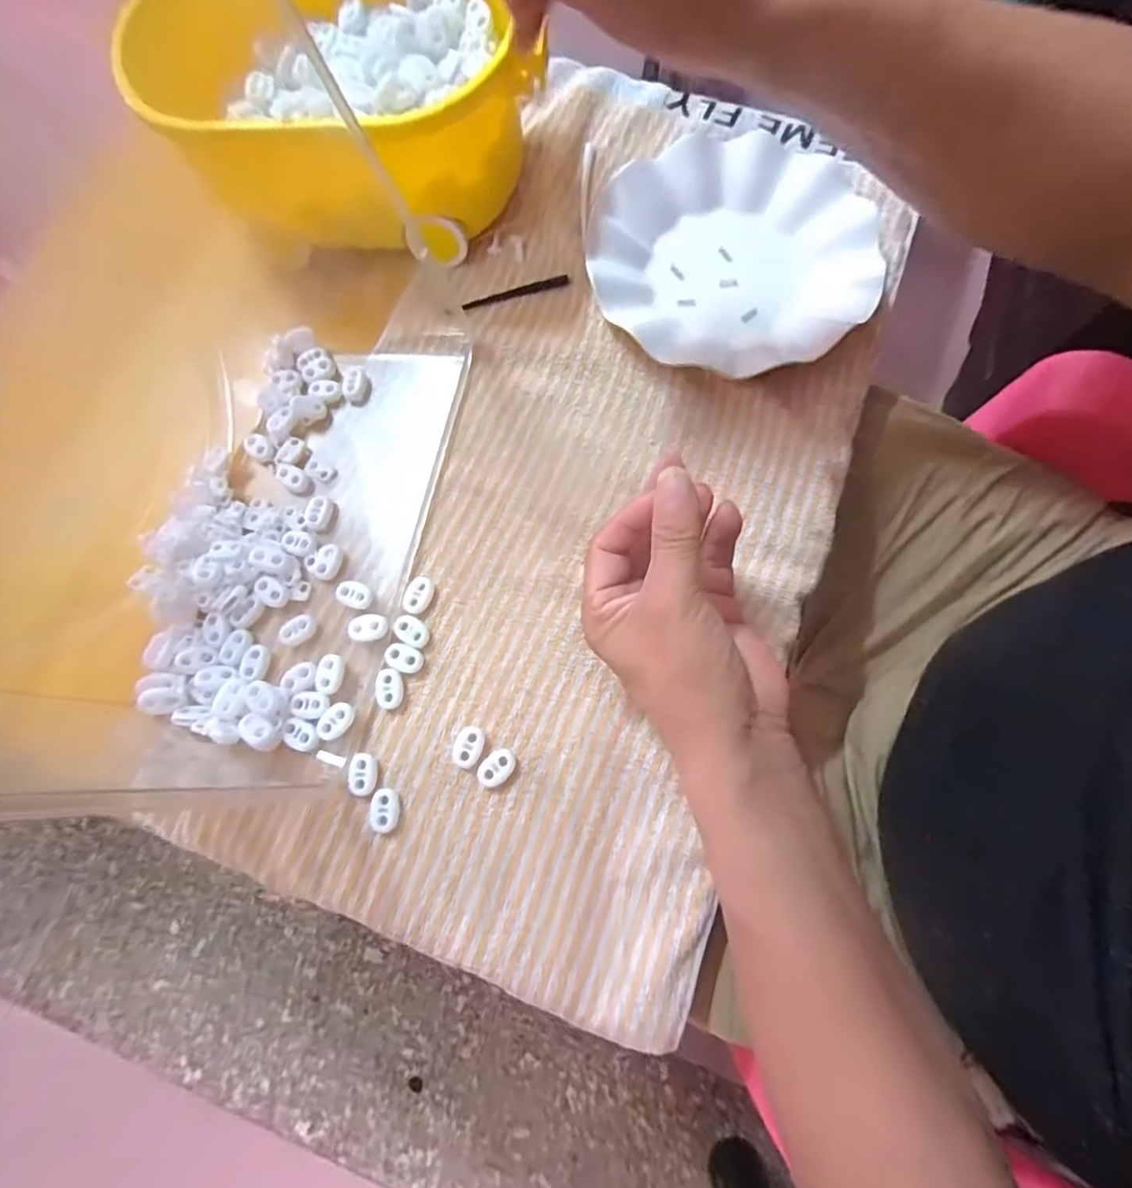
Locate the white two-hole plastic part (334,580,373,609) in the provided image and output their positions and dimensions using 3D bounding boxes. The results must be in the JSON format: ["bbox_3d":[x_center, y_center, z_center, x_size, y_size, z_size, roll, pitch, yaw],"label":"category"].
[{"bbox_3d":[-0.124,0.001,0.339,0.023,0.009,0.015,22,77,9],"label":"white two-hole plastic part"}]

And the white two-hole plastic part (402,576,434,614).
[{"bbox_3d":[-0.088,0.000,0.341,0.015,0.004,0.022,24,77,9],"label":"white two-hole plastic part"}]

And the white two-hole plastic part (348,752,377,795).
[{"bbox_3d":[-0.112,0.099,0.316,0.014,0.005,0.022,-6,74,1],"label":"white two-hole plastic part"}]

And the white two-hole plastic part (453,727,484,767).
[{"bbox_3d":[-0.054,0.085,0.318,0.016,0.004,0.021,17,76,8],"label":"white two-hole plastic part"}]

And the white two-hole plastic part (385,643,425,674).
[{"bbox_3d":[-0.094,0.037,0.333,0.022,0.004,0.015,20,76,8],"label":"white two-hole plastic part"}]

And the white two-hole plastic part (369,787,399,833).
[{"bbox_3d":[-0.099,0.118,0.311,0.015,0.006,0.022,-10,74,0],"label":"white two-hole plastic part"}]

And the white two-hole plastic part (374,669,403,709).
[{"bbox_3d":[-0.101,0.054,0.328,0.015,0.004,0.023,-10,74,0],"label":"white two-hole plastic part"}]

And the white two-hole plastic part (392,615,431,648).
[{"bbox_3d":[-0.091,0.021,0.335,0.022,0.004,0.015,30,78,11],"label":"white two-hole plastic part"}]

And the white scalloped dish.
[{"bbox_3d":[0.108,-0.228,0.380,0.178,0.021,0.172,-1,74,3],"label":"white scalloped dish"}]

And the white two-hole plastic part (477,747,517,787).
[{"bbox_3d":[-0.038,0.095,0.314,0.017,0.005,0.022,41,80,13],"label":"white two-hole plastic part"}]

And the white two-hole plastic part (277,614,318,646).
[{"bbox_3d":[-0.157,0.021,0.335,0.021,0.007,0.014,-34,75,-6],"label":"white two-hole plastic part"}]

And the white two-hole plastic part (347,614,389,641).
[{"bbox_3d":[-0.114,0.020,0.333,0.023,0.009,0.015,-5,74,2],"label":"white two-hole plastic part"}]

